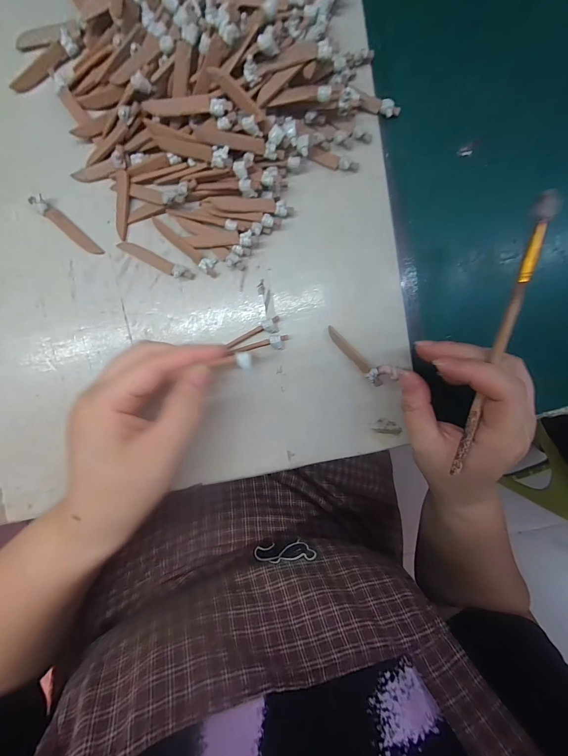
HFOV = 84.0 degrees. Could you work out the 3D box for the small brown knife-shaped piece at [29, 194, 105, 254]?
[{"bbox_3d":[-0.159,-0.111,0.231,0.056,0.006,0.010,42,94,-6],"label":"small brown knife-shaped piece"}]

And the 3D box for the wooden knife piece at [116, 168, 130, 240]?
[{"bbox_3d":[-0.118,-0.125,0.229,0.009,0.004,0.045,11,110,-3],"label":"wooden knife piece"}]

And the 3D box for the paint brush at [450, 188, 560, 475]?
[{"bbox_3d":[0.130,-0.023,0.189,0.008,0.008,0.165,12,100,-3],"label":"paint brush"}]

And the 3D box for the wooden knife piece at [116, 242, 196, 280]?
[{"bbox_3d":[-0.096,-0.087,0.235,0.058,0.009,0.009,25,95,-4],"label":"wooden knife piece"}]

